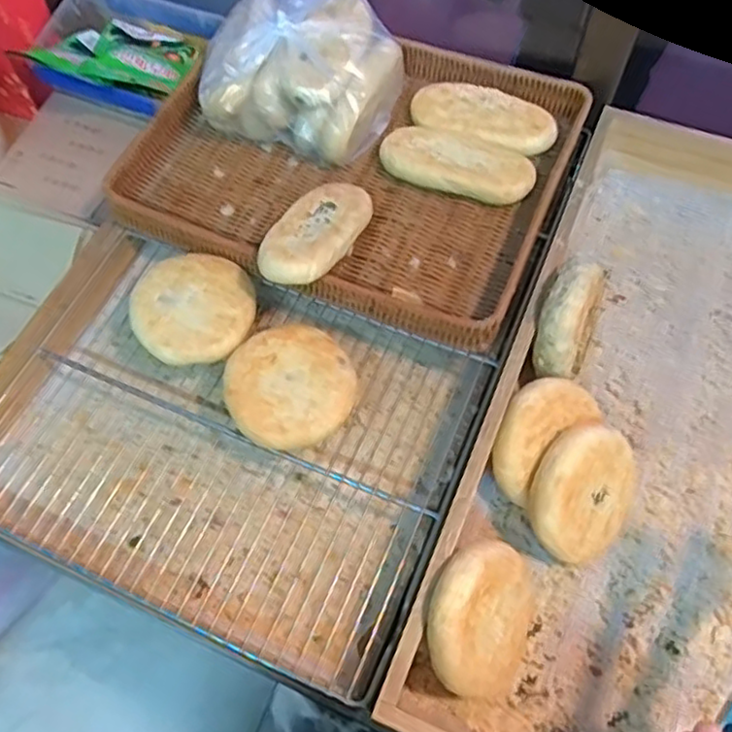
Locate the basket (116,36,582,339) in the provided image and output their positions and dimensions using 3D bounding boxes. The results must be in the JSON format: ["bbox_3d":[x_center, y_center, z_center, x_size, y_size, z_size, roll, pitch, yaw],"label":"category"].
[{"bbox_3d":[-0.015,-0.209,0.676,0.410,0.063,0.318,20,66,11],"label":"basket"}]

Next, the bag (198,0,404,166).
[{"bbox_3d":[-0.068,-0.302,0.683,0.196,0.093,0.152,11,64,7],"label":"bag"}]

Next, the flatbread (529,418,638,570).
[{"bbox_3d":[0.176,0.102,0.541,0.101,0.026,0.106,-6,101,-31],"label":"flatbread"}]

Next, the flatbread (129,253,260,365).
[{"bbox_3d":[-0.155,-0.055,0.605,0.106,0.016,0.107,-1,64,2],"label":"flatbread"}]

